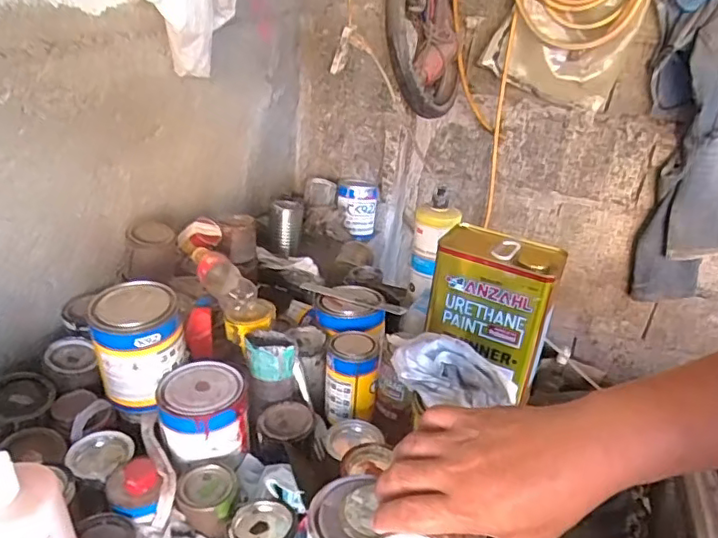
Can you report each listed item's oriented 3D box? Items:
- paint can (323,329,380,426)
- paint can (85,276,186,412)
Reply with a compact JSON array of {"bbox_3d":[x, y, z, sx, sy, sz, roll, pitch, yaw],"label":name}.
[{"bbox_3d":[-0.010,0.148,0.809,0.070,0.108,0.080,7,28,2],"label":"paint can"},{"bbox_3d":[-0.276,0.099,0.725,0.102,0.134,0.102,5,28,-3],"label":"paint can"}]

